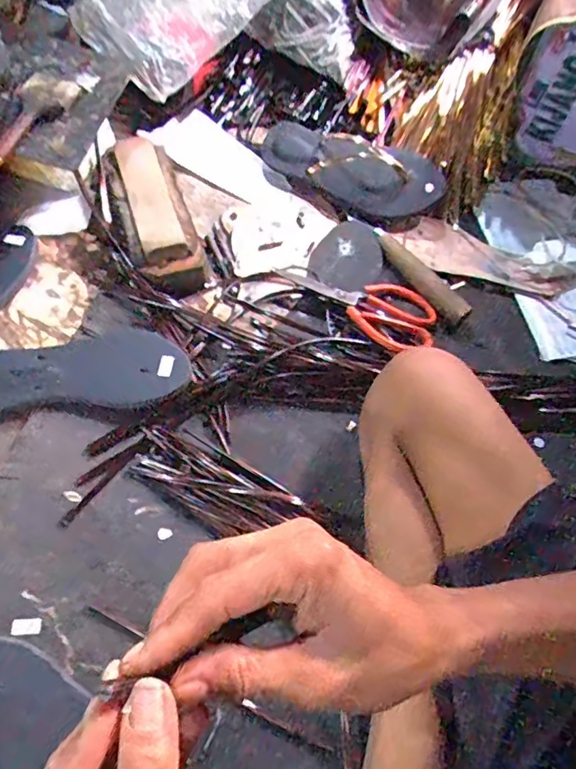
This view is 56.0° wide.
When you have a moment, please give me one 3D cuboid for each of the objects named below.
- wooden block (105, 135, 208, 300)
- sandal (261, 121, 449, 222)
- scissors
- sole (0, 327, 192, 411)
[{"bbox_3d":[-0.170,-0.214,0.685,0.086,0.063,0.227,-16,65,-11],"label":"wooden block"},{"bbox_3d":[0.082,-0.290,0.739,0.260,0.064,0.087,18,64,6],"label":"sandal"},{"bbox_3d":[0.084,-0.098,0.662,0.196,0.017,0.094,15,62,5],"label":"scissors"},{"bbox_3d":[-0.229,-0.020,0.599,0.233,0.027,0.095,1,62,-3],"label":"sole"}]

